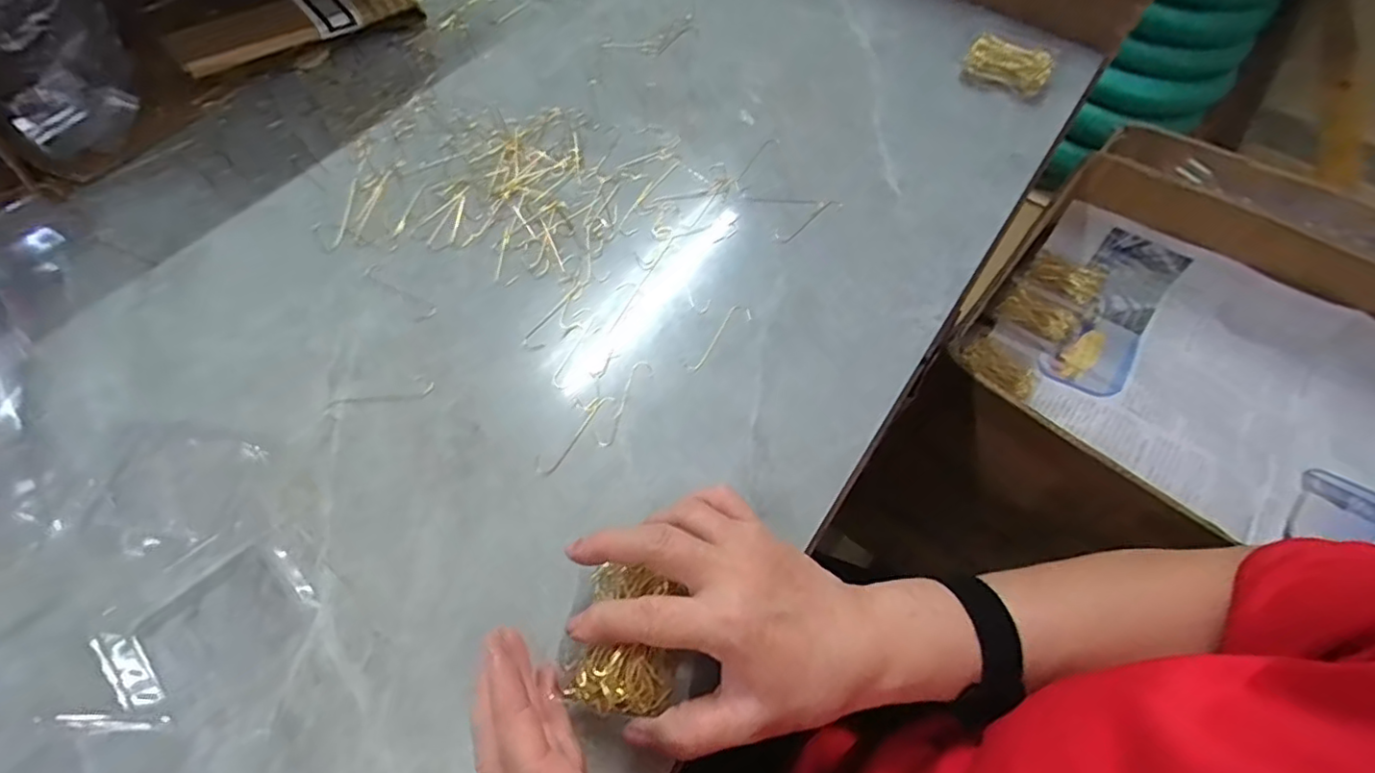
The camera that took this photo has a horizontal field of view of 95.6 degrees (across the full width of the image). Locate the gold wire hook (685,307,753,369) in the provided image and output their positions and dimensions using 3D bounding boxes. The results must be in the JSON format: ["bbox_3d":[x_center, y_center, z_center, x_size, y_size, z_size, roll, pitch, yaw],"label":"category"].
[{"bbox_3d":[0.021,-0.033,0.415,0.015,0.004,0.063,34,64,16],"label":"gold wire hook"}]

